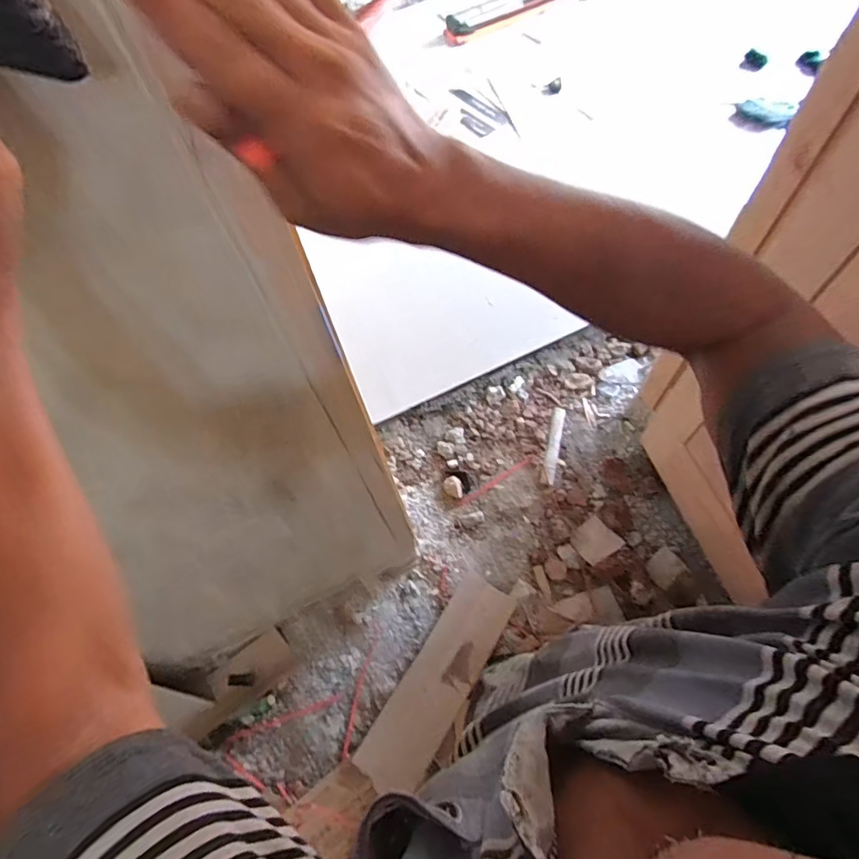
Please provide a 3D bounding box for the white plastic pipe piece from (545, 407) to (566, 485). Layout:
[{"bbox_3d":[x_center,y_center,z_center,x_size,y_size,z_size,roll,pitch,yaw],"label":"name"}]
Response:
[{"bbox_3d":[0.402,0.049,1.595,0.038,0.012,0.268,11,65,9],"label":"white plastic pipe piece"}]

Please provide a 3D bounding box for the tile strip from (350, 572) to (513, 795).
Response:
[{"bbox_3d":[0.029,0.655,1.304,0.163,0.011,0.546,29,69,16],"label":"tile strip"}]

